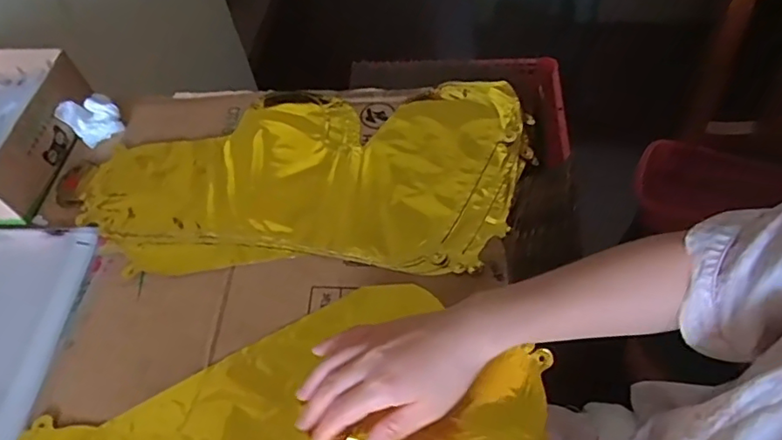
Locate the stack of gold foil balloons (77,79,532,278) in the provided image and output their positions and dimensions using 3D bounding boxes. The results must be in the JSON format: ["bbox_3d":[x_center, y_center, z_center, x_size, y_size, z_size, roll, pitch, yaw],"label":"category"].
[{"bbox_3d":[-0.084,-0.051,0.581,0.429,0.008,0.227,-1,56,4],"label":"stack of gold foil balloons"}]

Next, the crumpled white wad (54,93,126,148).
[{"bbox_3d":[-0.317,-0.109,0.614,0.052,0.034,0.040,-40,62,-20],"label":"crumpled white wad"}]

